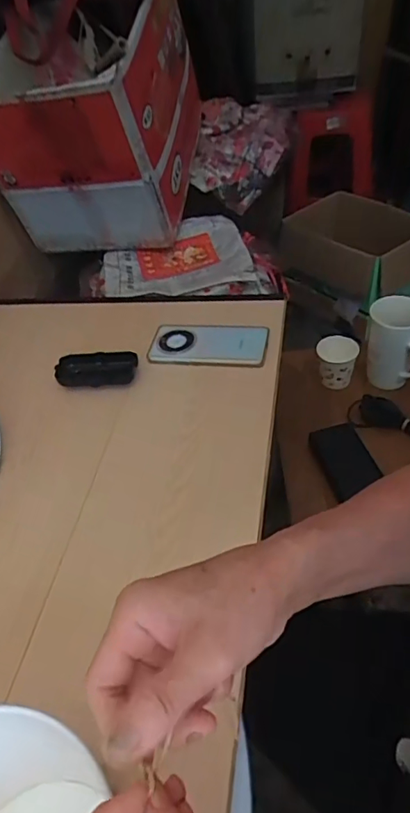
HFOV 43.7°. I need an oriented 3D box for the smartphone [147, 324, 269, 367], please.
[{"bbox_3d":[0.005,-0.094,0.737,0.164,0.005,0.085,3,47,11],"label":"smartphone"}]

